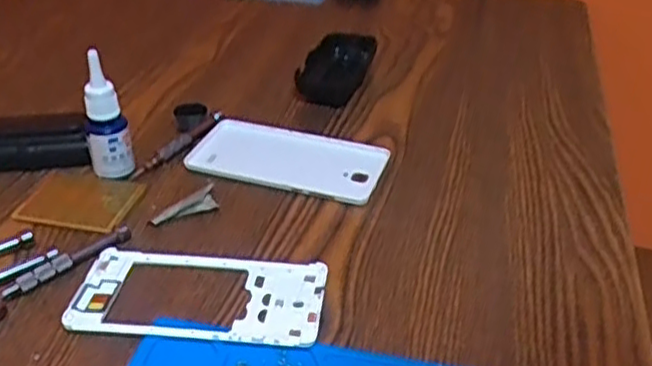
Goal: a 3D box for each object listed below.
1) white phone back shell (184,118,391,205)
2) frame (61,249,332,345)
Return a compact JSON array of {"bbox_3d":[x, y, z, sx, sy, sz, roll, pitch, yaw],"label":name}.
[{"bbox_3d":[-0.033,-0.020,0.524,0.149,0.009,0.069,11,36,15],"label":"white phone back shell"},{"bbox_3d":[-0.073,0.065,0.404,0.142,0.006,0.068,4,35,5],"label":"frame"}]

